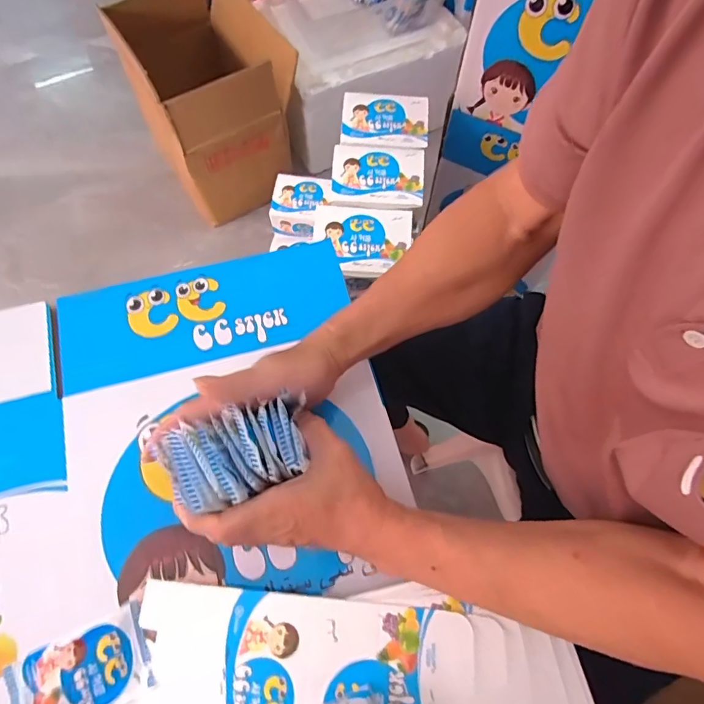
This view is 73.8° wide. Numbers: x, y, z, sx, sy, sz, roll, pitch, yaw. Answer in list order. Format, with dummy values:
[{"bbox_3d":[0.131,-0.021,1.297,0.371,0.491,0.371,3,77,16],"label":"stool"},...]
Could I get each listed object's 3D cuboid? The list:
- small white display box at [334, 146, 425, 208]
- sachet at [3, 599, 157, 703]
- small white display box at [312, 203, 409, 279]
[{"bbox_3d":[0.040,-0.273,0.728,0.141,0.023,0.115,5,67,1],"label":"small white display box"},{"bbox_3d":[-0.211,0.251,0.363,0.106,0.009,0.065,-25,70,-11],"label":"sachet"},{"bbox_3d":[0.014,-0.162,0.668,0.137,0.021,0.105,3,67,0],"label":"small white display box"}]

